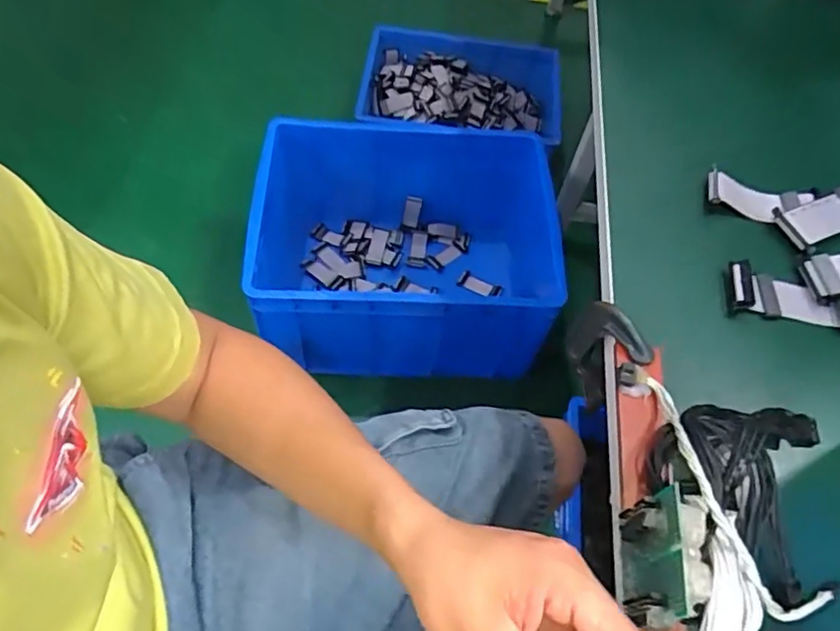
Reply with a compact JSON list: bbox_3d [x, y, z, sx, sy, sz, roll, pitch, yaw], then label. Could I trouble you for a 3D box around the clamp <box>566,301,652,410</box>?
[{"bbox_3d":[0.137,0.027,0.458,0.018,0.088,0.058,-17,61,-15],"label":"clamp"}]

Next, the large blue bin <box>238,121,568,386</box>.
[{"bbox_3d":[-0.019,-0.132,1.233,0.627,0.289,0.461,1,58,-4],"label":"large blue bin"}]

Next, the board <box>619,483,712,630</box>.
[{"bbox_3d":[0.123,0.133,0.325,0.028,0.071,0.064,14,58,4],"label":"board"}]

